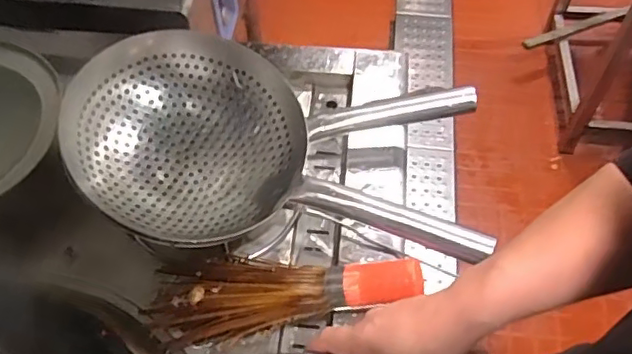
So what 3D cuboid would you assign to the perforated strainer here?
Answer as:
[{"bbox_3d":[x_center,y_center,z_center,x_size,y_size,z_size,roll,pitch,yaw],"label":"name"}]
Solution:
[{"bbox_3d":[-0.045,-0.033,0.700,0.468,0.100,0.258,6,57,5],"label":"perforated strainer"}]

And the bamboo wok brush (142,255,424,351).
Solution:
[{"bbox_3d":[-0.033,0.128,0.663,0.300,0.074,0.095,-9,55,16],"label":"bamboo wok brush"}]

